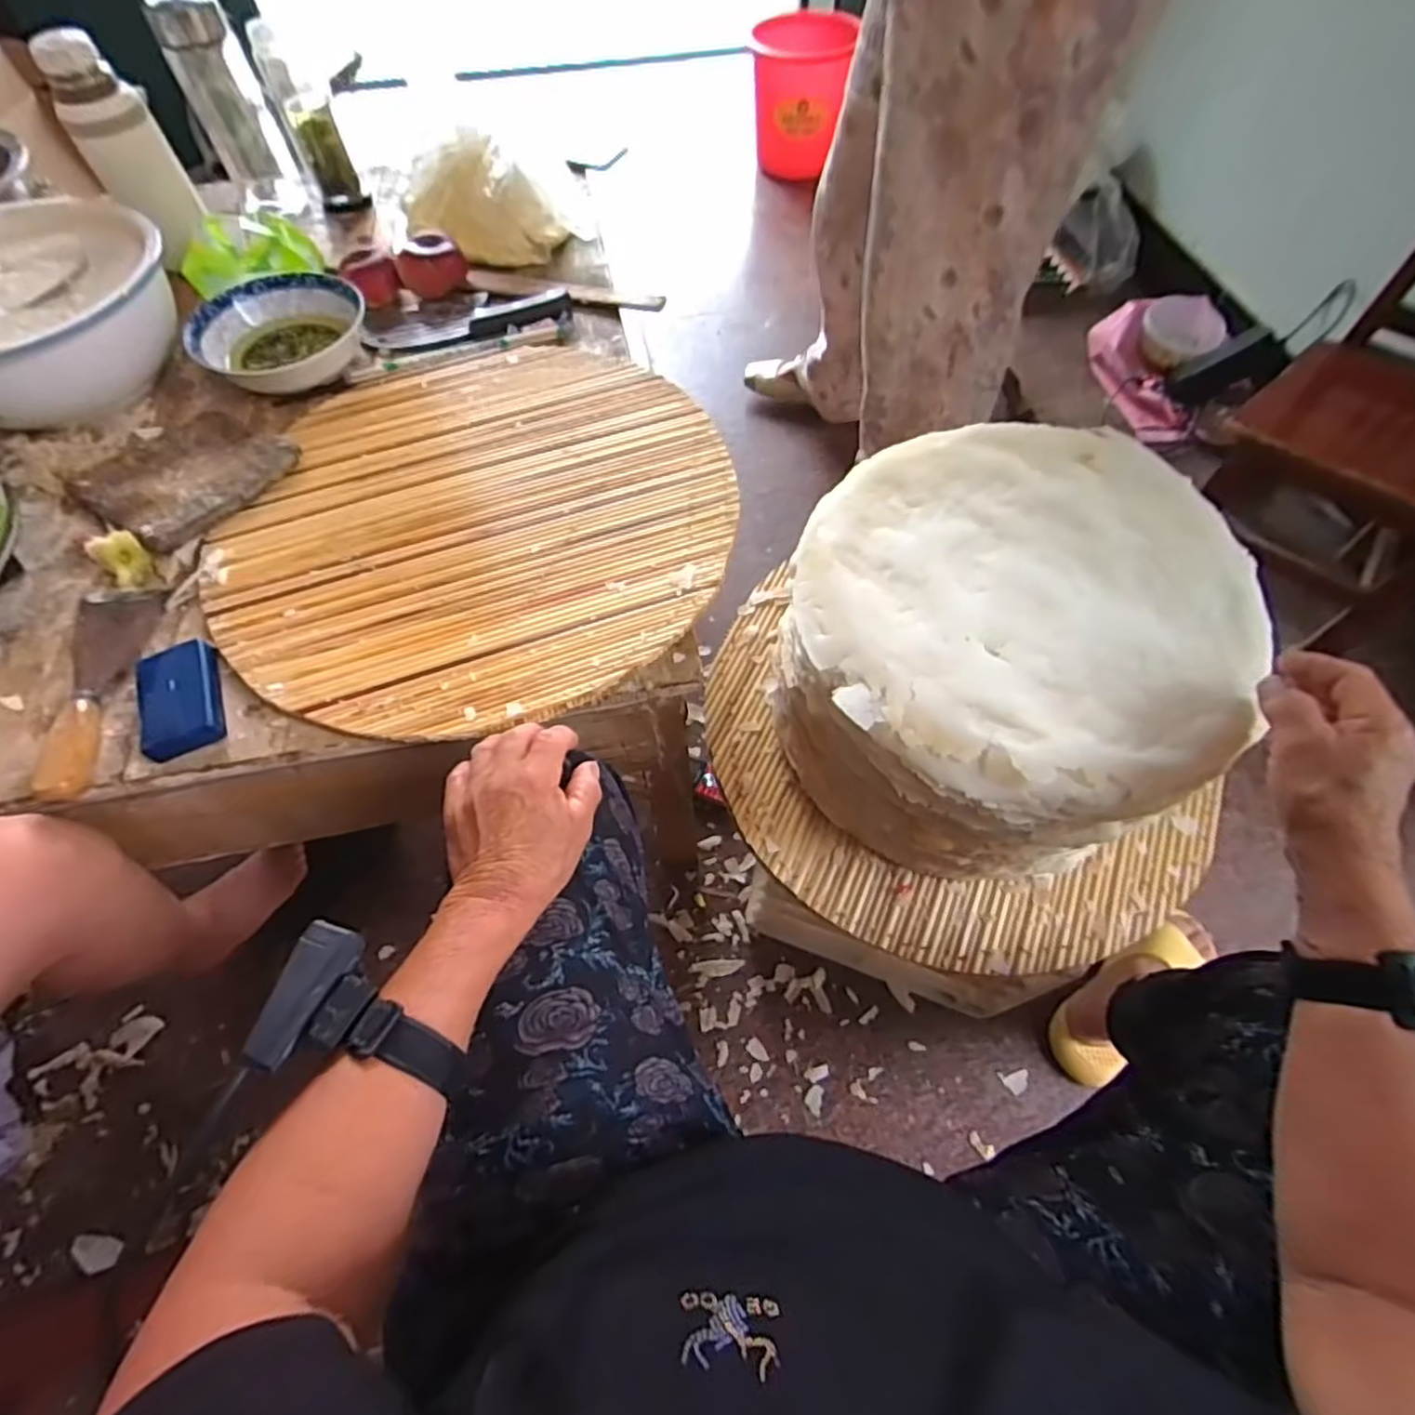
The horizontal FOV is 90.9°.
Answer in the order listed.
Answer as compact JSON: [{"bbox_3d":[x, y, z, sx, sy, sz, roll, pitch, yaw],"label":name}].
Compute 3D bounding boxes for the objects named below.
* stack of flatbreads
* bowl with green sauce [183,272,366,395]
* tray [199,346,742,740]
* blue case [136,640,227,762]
[{"bbox_3d":[0.247,-0.050,0.615,0.332,0.183,0.338,22,65,14],"label":"stack of flatbreads"},{"bbox_3d":[-0.462,-0.405,0.758,0.163,0.053,0.157,-1,62,2],"label":"bowl with green sauce"},{"bbox_3d":[-0.201,-0.176,0.611,0.432,0.009,0.436,-1,62,2],"label":"tray"},{"bbox_3d":[-0.397,-0.004,0.525,0.051,0.023,0.095,-23,63,-9],"label":"blue case"}]

